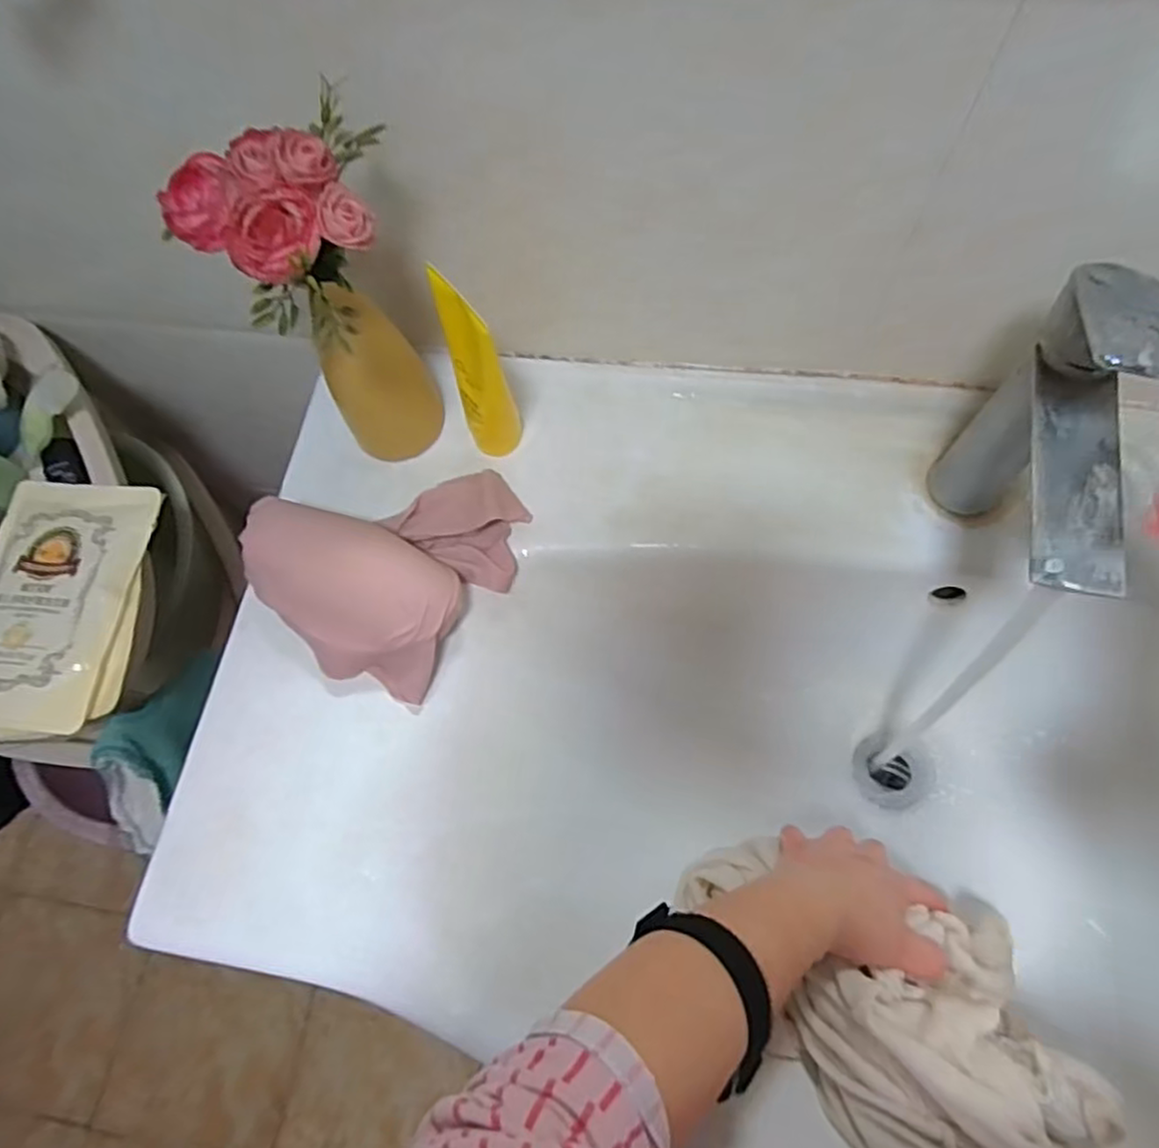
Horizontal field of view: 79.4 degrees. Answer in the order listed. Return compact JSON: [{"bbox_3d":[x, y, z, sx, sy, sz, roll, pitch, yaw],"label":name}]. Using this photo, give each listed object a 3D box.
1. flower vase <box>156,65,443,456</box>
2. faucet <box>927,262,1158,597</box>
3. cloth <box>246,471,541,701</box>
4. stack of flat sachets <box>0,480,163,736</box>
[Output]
[{"bbox_3d":[-0.136,-0.140,0.432,0.105,0.246,0.079,-33,71,-10],"label":"flower vase"},{"bbox_3d":[0.244,-0.055,0.377,0.047,0.193,0.154,13,70,7],"label":"faucet"},{"bbox_3d":[-0.130,-0.017,0.484,0.149,0.066,0.165,33,74,14],"label":"cloth"},{"bbox_3d":[-0.358,0.019,0.484,0.126,0.036,0.173,5,69,4],"label":"stack of flat sachets"}]

